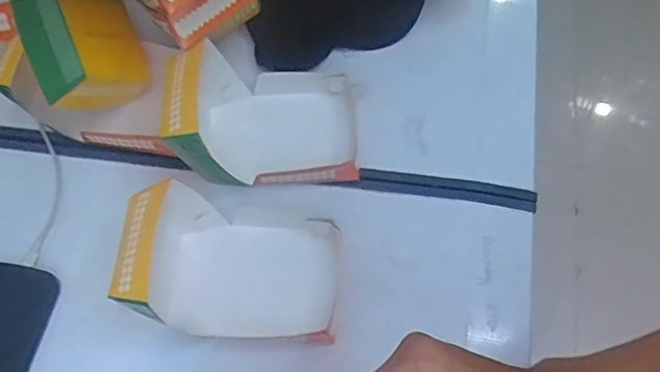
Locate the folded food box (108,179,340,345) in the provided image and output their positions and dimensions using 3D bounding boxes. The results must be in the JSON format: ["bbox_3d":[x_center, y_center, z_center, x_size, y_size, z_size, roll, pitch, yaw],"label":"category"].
[{"bbox_3d":[-0.082,0.063,0.527,0.175,0.103,0.128,6,67,6],"label":"folded food box"}]

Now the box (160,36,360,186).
[{"bbox_3d":[-0.064,-0.072,0.585,0.176,0.098,0.126,-1,66,2],"label":"box"}]

